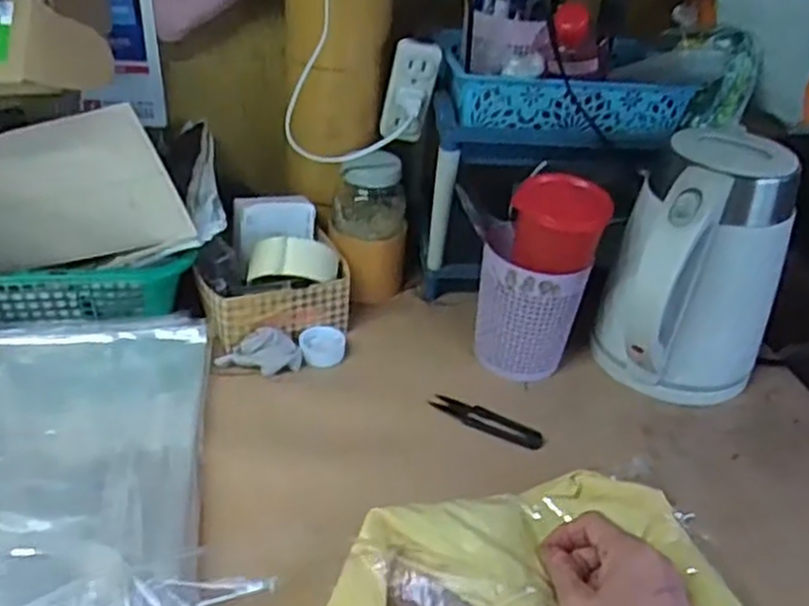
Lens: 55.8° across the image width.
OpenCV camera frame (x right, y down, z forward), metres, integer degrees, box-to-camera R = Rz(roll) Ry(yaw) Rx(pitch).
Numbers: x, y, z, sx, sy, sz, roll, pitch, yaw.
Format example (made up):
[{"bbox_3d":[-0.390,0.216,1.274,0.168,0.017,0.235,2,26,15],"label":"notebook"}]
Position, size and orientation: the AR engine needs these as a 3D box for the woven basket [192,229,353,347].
[{"bbox_3d":[-0.122,-0.013,0.717,0.137,0.061,0.101,-9,37,-22],"label":"woven basket"}]

